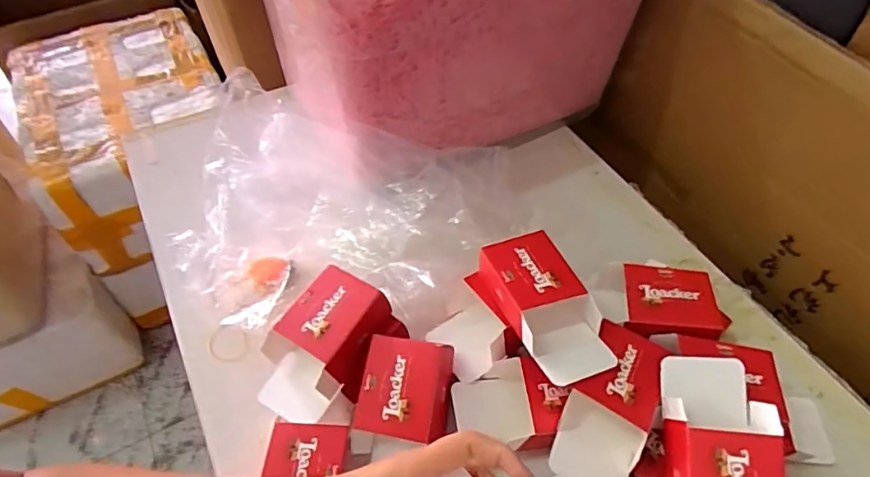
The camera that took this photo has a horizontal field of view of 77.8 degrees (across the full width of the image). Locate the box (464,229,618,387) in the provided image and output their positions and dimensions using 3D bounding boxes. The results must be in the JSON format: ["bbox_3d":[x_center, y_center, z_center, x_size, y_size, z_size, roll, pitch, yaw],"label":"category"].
[{"bbox_3d":[0.114,0.072,0.568,0.088,0.059,0.164,-24,56,-18],"label":"box"}]

